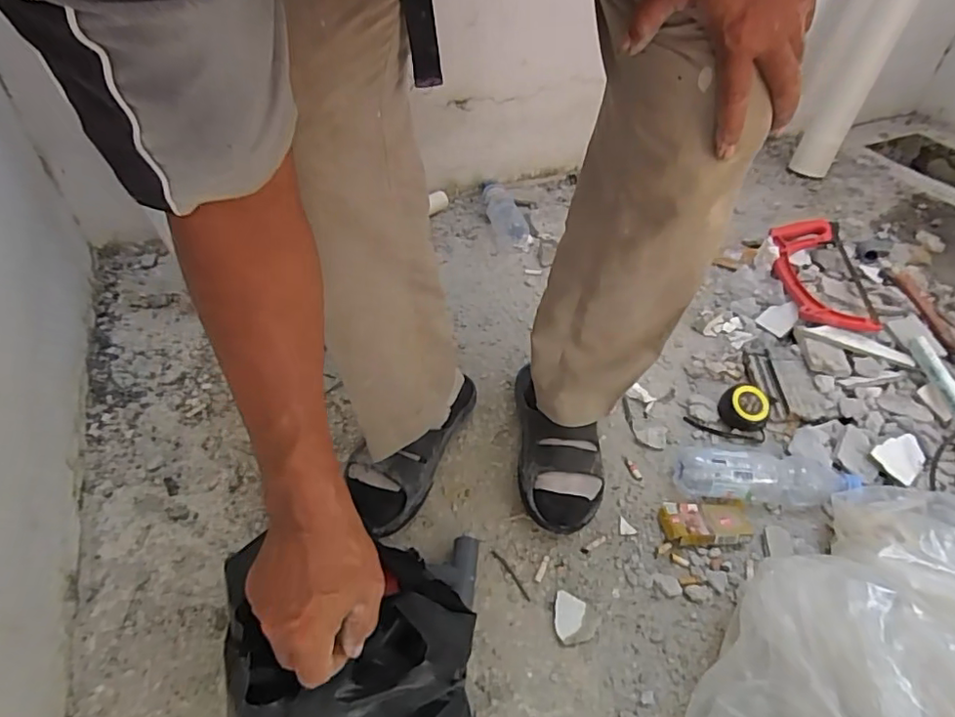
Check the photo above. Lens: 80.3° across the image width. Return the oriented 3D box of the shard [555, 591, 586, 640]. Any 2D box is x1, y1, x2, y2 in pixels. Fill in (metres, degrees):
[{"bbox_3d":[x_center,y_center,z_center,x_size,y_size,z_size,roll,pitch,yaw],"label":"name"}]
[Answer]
[{"bbox_3d":[0.104,0.300,0.660,0.034,0.012,0.051,17,46,14],"label":"shard"}]

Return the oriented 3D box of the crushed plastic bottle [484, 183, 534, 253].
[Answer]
[{"bbox_3d":[0.059,-0.316,1.252,0.065,0.052,0.217,-11,46,-14],"label":"crushed plastic bottle"}]

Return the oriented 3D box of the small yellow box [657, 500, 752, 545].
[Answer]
[{"bbox_3d":[0.303,0.215,0.750,0.116,0.024,0.070,-1,44,-2],"label":"small yellow box"}]

